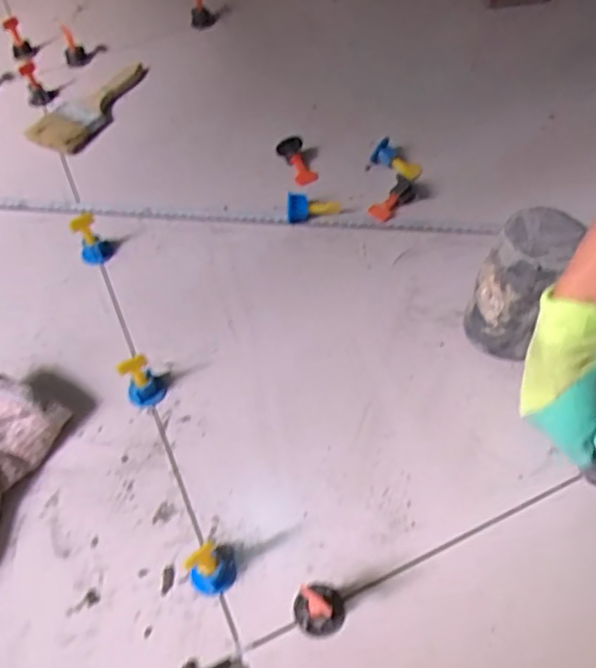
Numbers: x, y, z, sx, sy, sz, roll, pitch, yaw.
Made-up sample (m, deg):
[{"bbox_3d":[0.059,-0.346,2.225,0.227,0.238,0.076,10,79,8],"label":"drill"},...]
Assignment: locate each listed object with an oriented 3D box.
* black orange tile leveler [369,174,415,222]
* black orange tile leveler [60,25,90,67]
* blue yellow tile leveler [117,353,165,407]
[{"bbox_3d":[0.101,-0.145,0.643,0.054,0.030,0.025,-33,62,-17],"label":"black orange tile leveler"},{"bbox_3d":[-0.308,-0.393,0.820,0.031,0.058,0.032,-20,59,-10],"label":"black orange tile leveler"},{"bbox_3d":[-0.136,0.039,0.519,0.033,0.055,0.028,-29,58,-14],"label":"blue yellow tile leveler"}]

